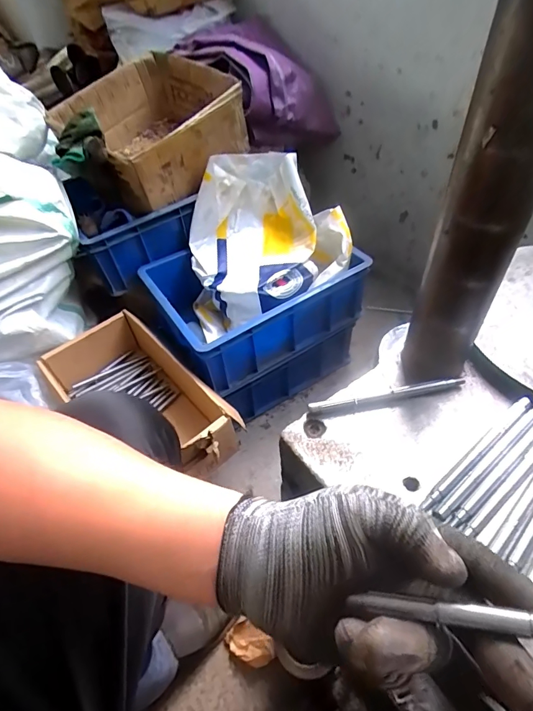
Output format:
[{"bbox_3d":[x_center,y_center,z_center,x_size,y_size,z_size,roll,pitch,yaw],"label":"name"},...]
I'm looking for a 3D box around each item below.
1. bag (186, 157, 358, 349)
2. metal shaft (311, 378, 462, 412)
[{"bbox_3d":[-0.003,-0.224,0.862,0.319,0.238,0.304,-9,49,-2],"label":"bag"},{"bbox_3d":[0.124,0.040,0.436,0.162,0.009,0.010,-9,49,-3],"label":"metal shaft"}]

